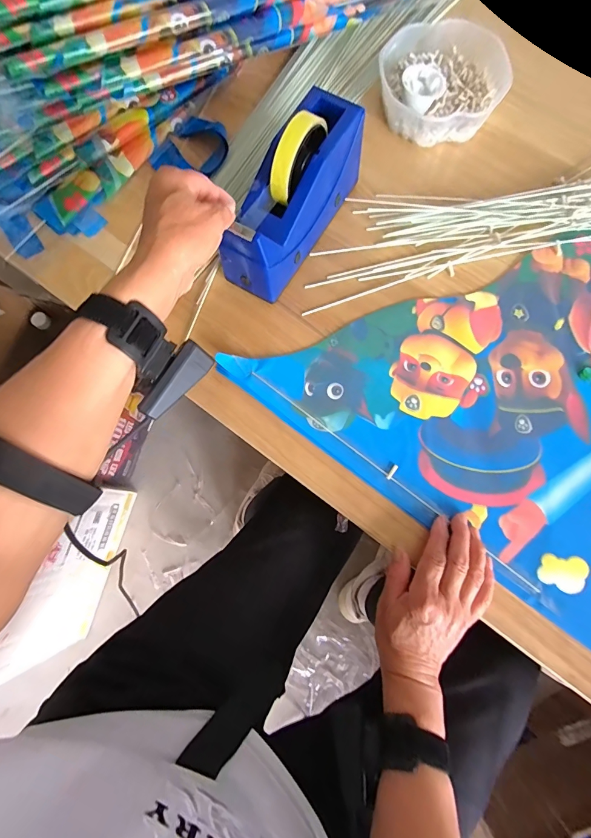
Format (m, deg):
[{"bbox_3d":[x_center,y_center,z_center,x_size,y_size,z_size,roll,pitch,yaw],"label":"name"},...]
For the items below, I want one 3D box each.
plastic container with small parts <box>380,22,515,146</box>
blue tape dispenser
[{"bbox_3d":[0.186,-0.428,0.487,0.156,0.041,0.154,-14,77,-2],"label":"plastic container with small parts"},{"bbox_3d":[-0.003,-0.239,0.408,0.066,0.121,0.196,32,79,8],"label":"blue tape dispenser"}]

